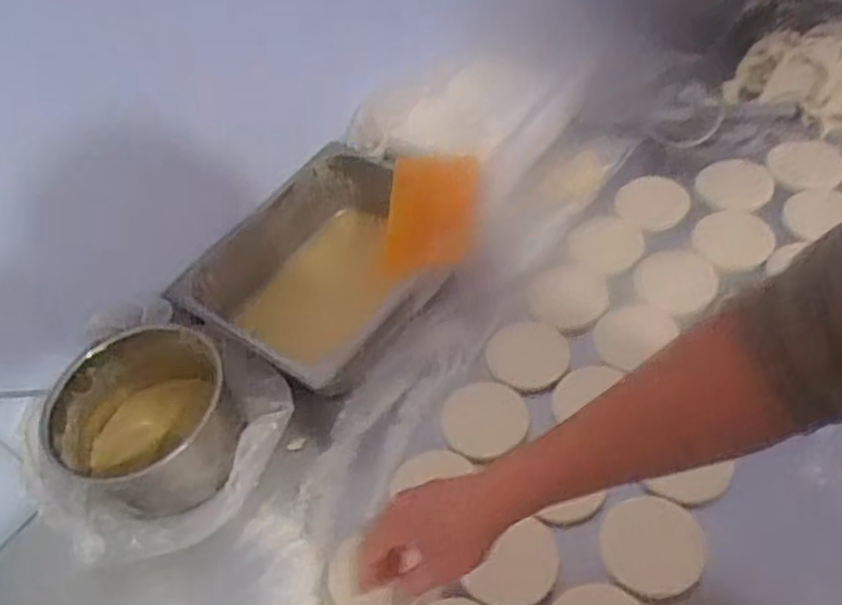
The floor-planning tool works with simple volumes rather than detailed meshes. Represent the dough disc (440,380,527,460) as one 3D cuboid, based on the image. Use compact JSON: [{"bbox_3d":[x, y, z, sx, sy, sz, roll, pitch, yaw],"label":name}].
[{"bbox_3d":[0.071,0.127,0.837,0.092,0.012,0.091,-4,55,6],"label":"dough disc"}]

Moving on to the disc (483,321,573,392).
[{"bbox_3d":[0.129,0.064,0.897,0.097,0.019,0.099,-6,49,8],"label":"disc"}]

